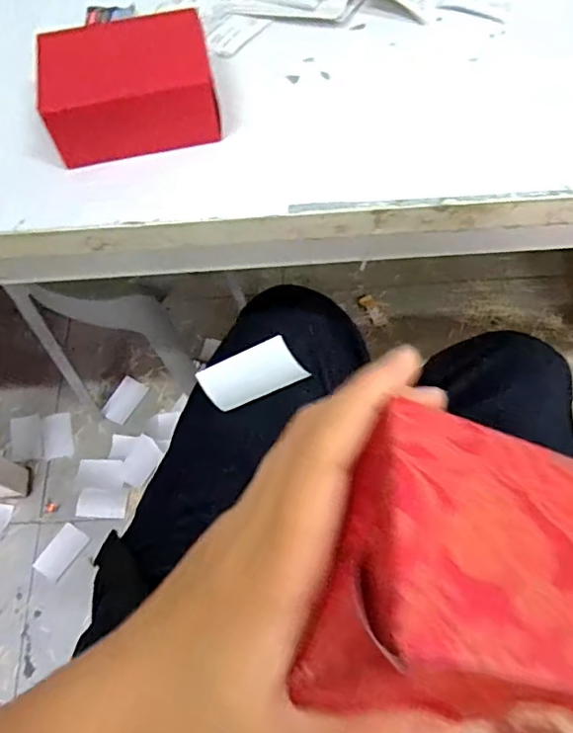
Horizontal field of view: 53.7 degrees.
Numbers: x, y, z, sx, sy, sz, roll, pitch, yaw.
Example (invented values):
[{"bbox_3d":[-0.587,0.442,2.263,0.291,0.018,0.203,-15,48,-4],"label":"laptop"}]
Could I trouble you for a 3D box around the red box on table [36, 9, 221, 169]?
[{"bbox_3d":[-0.103,-0.186,0.372,0.105,0.049,0.078,-14,64,-3],"label":"red box on table"}]

